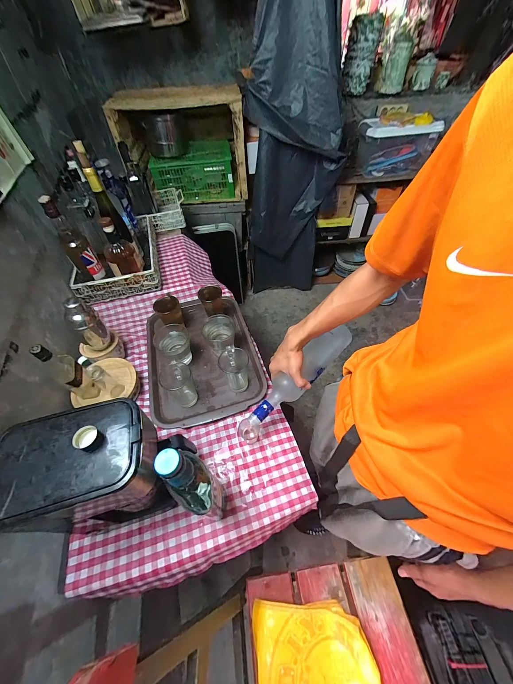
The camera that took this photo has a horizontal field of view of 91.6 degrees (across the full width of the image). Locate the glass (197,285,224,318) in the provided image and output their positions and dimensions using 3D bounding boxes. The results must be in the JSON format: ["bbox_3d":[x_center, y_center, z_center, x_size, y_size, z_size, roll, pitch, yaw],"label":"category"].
[{"bbox_3d":[-0.137,-0.116,0.782,0.071,0.109,0.073,-15,53,-9],"label":"glass"}]

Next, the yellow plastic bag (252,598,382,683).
[{"bbox_3d":[0.124,0.674,0.537,0.257,0.046,0.170,-4,52,1],"label":"yellow plastic bag"}]

